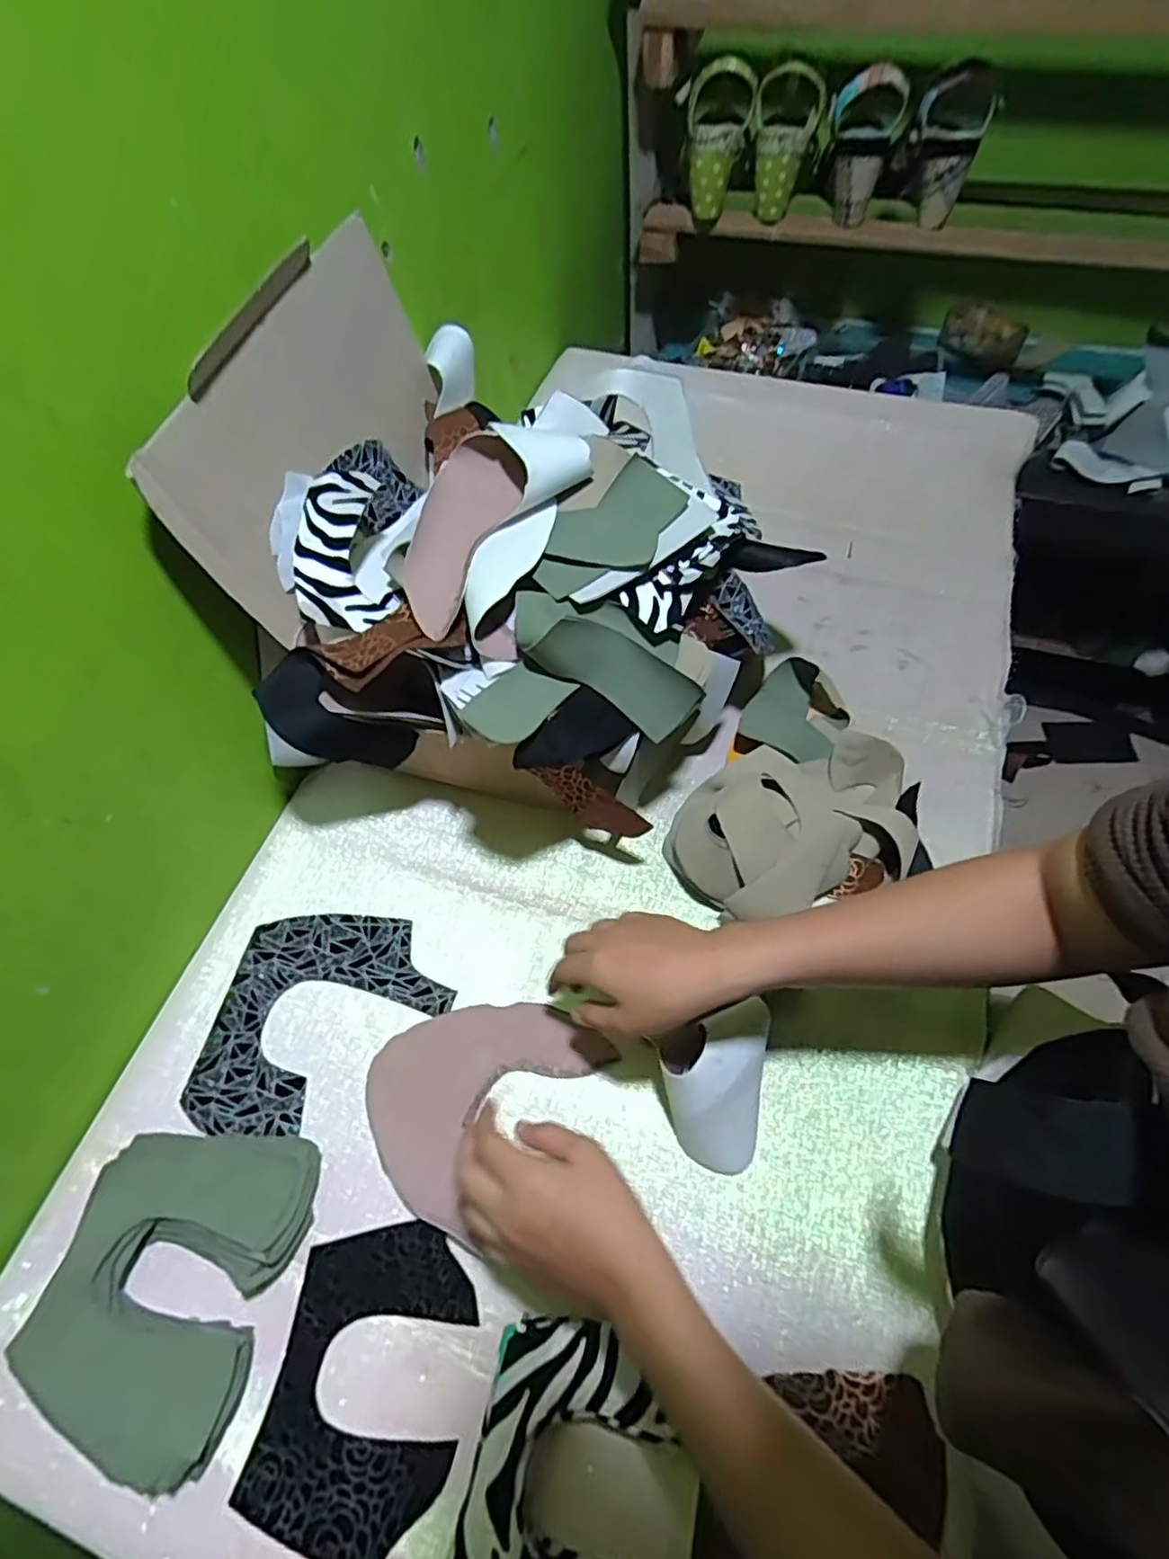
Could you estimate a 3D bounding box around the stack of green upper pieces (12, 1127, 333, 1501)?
[{"bbox_3d":[-0.262,0.316,0.427,0.136,0.039,0.166,10,62,9],"label":"stack of green upper pieces"}]

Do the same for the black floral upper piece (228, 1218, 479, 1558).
[{"bbox_3d":[-0.132,0.367,0.410,0.113,0.009,0.155,7,57,5],"label":"black floral upper piece"}]

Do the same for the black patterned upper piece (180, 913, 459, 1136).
[{"bbox_3d":[-0.199,0.186,0.517,0.173,0.007,0.166,7,61,7],"label":"black patterned upper piece"}]

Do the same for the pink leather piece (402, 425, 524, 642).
[{"bbox_3d":[-0.093,-0.178,0.484,0.060,0.026,0.151,16,78,12],"label":"pink leather piece"}]

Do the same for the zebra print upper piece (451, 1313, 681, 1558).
[{"bbox_3d":[0.003,0.397,0.369,0.132,0.035,0.144,10,62,9],"label":"zebra print upper piece"}]

